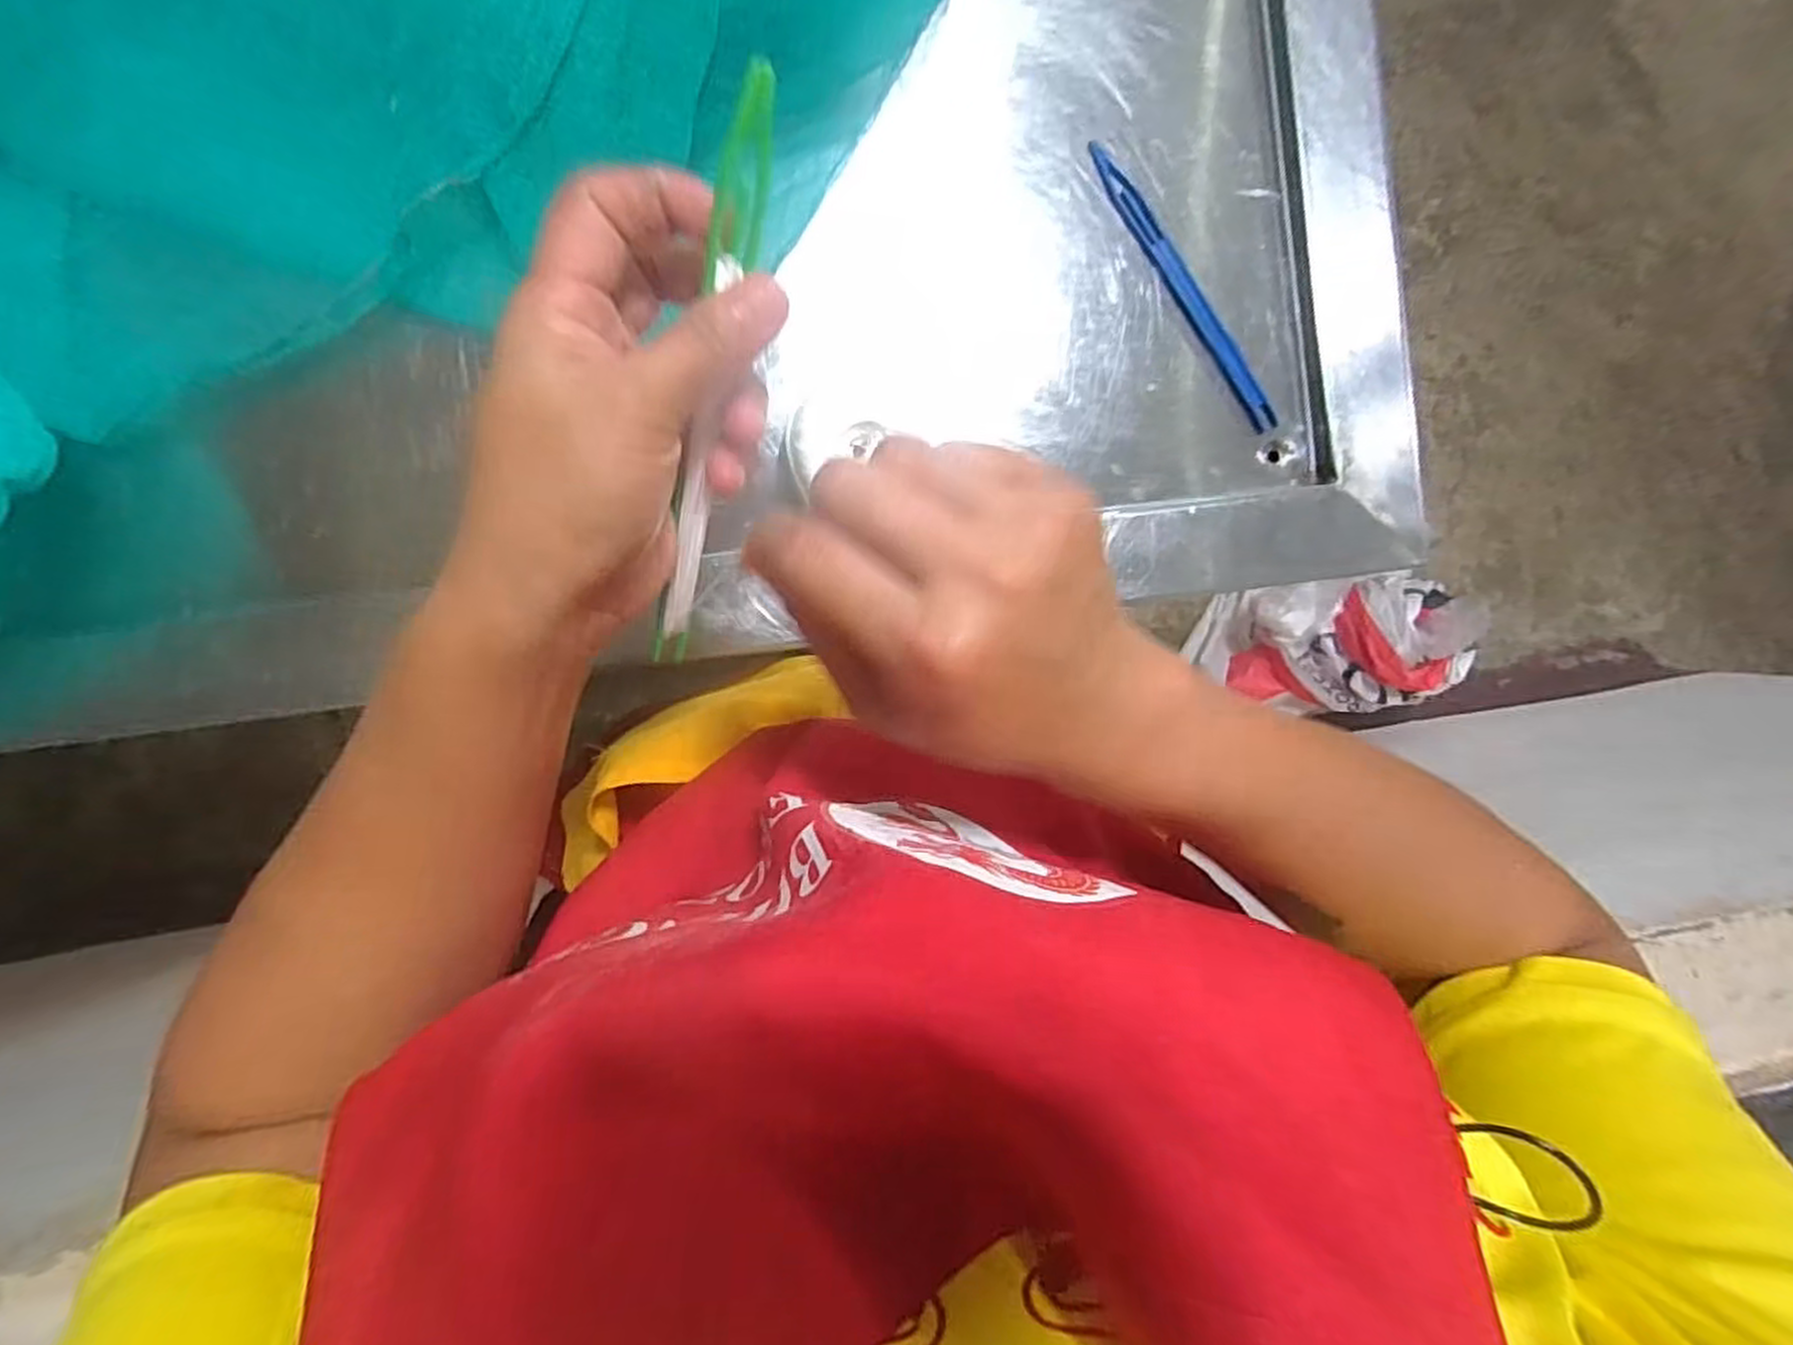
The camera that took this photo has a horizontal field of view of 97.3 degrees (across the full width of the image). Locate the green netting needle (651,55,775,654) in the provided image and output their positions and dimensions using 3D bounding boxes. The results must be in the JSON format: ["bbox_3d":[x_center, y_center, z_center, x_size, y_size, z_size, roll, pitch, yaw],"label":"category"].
[{"bbox_3d":[-0.059,-0.080,0.246,0.013,0.009,0.180,3,121,-25],"label":"green netting needle"}]

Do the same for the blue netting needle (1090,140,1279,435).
[{"bbox_3d":[0.161,-0.214,0.440,0.016,0.004,0.180,-34,95,-3],"label":"blue netting needle"}]

